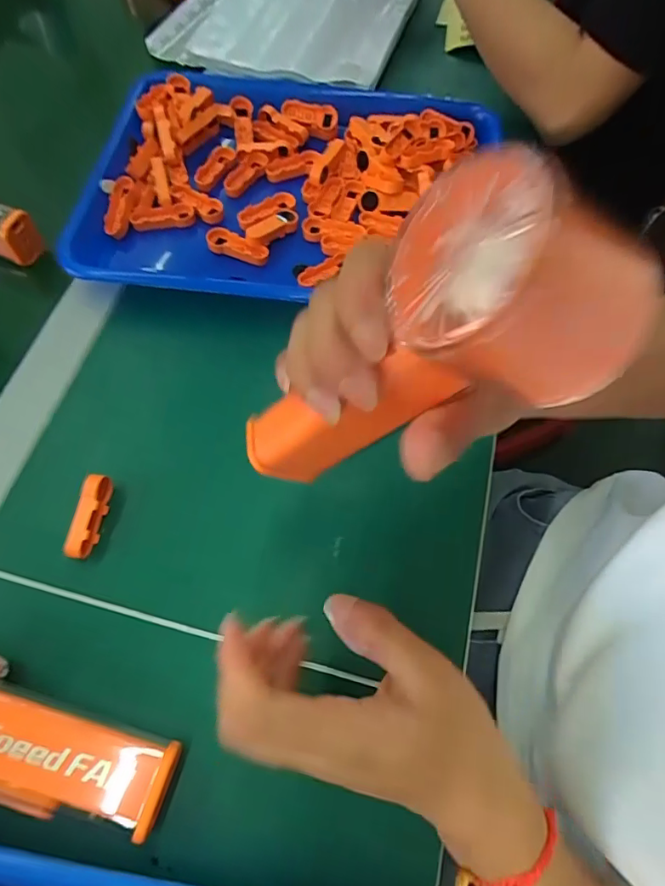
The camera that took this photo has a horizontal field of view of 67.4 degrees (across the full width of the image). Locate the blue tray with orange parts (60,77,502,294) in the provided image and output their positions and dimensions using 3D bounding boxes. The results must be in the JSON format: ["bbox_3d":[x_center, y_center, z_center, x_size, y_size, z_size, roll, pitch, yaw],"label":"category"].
[{"bbox_3d":[-0.036,-0.205,0.402,0.302,0.041,0.231,6,65,3],"label":"blue tray with orange parts"}]

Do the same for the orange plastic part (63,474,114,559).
[{"bbox_3d":[-0.147,0.045,0.302,0.015,0.014,0.049,9,65,4],"label":"orange plastic part"}]

